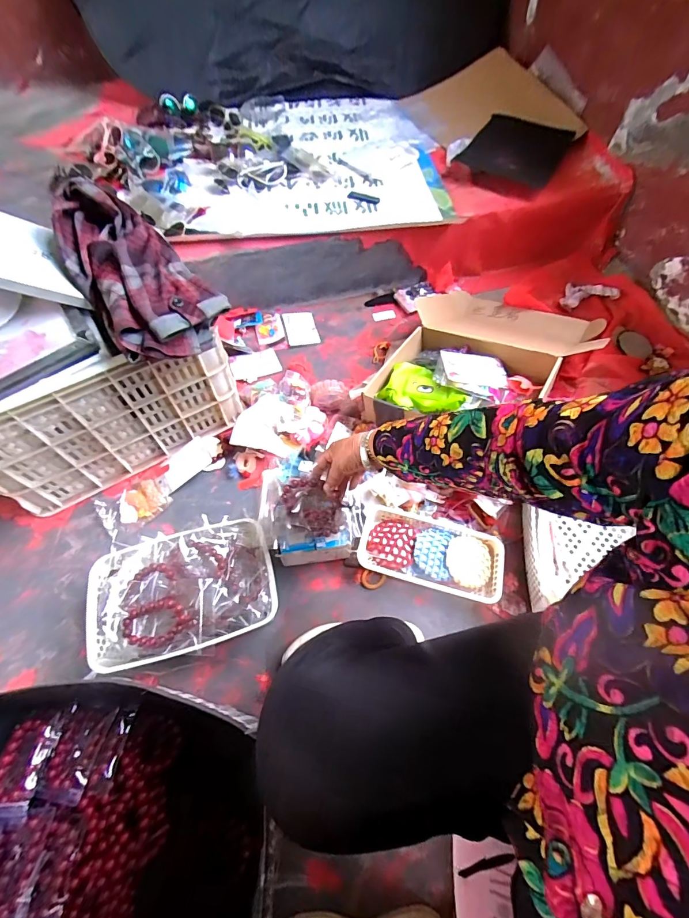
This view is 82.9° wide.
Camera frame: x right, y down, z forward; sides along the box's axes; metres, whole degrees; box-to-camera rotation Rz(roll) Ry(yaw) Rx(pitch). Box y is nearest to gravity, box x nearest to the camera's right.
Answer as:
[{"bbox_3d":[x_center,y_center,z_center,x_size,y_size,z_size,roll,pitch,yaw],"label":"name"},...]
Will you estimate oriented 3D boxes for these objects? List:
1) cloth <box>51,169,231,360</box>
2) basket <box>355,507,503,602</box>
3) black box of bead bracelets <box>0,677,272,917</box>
[{"bbox_3d":[-0.364,-0.329,0.664,0.185,0.082,0.372,-34,80,-18],"label":"cloth"},{"bbox_3d":[0.166,0.185,0.762,0.279,0.048,0.138,12,63,5],"label":"basket"},{"bbox_3d":[-0.299,0.495,0.493,0.414,0.175,0.331,11,59,5],"label":"black box of bead bracelets"}]

